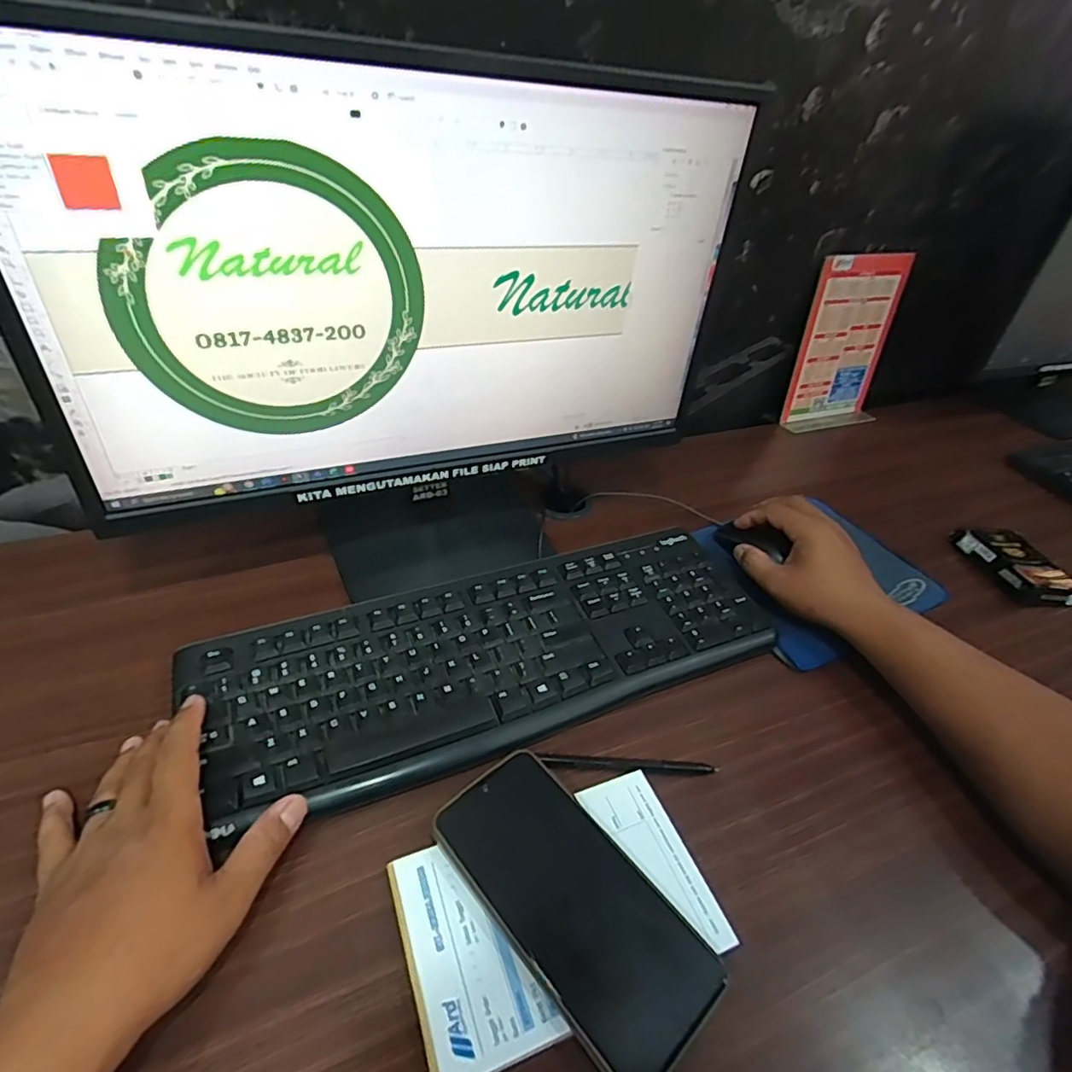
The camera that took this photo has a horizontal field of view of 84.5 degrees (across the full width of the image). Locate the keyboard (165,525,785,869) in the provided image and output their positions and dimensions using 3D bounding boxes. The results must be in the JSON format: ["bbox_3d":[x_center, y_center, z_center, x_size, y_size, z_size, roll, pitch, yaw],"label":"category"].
[{"bbox_3d":[-0.022,0.084,0.452,0.418,0.019,0.149,-12,42,-21],"label":"keyboard"}]

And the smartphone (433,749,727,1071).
[{"bbox_3d":[0.020,0.196,0.326,0.081,0.015,0.161,-28,52,-34],"label":"smartphone"}]

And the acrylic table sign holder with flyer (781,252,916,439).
[{"bbox_3d":[0.413,-0.248,0.780,0.148,0.209,0.059,-16,46,-25],"label":"acrylic table sign holder with flyer"}]

